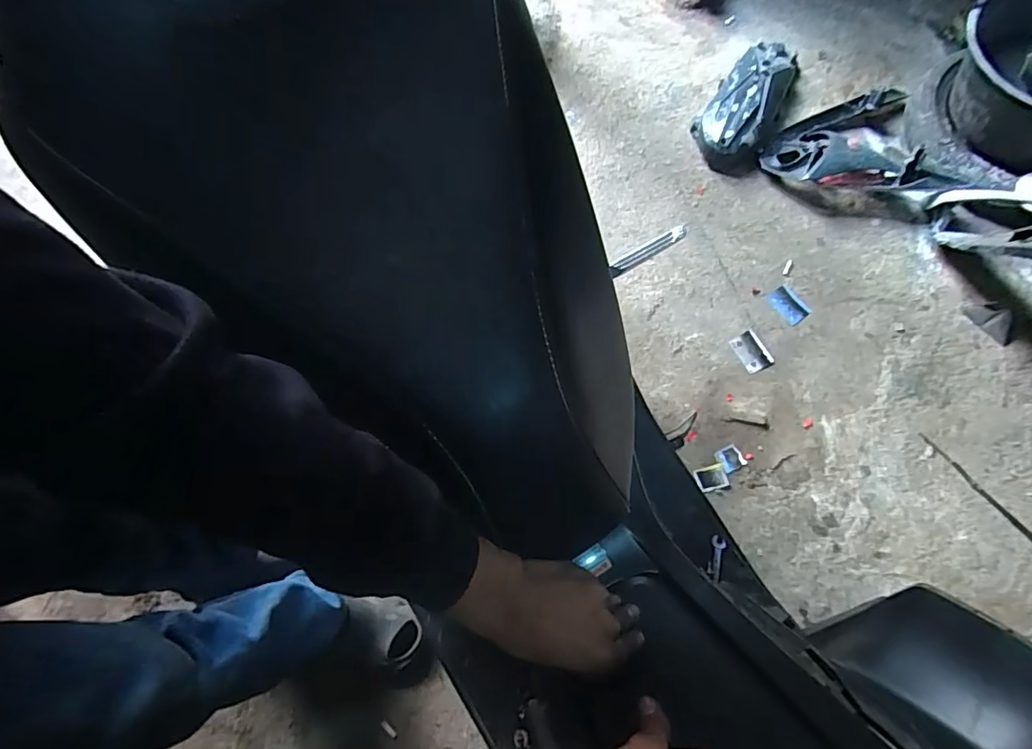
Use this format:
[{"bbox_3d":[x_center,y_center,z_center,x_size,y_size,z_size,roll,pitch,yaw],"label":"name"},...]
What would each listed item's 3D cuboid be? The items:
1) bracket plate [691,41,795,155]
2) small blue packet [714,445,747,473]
[{"bbox_3d":[0.580,-0.693,1.314,0.161,0.077,0.375,31,78,12],"label":"bracket plate"},{"bbox_3d":[0.440,0.173,1.081,0.051,0.004,0.047,-23,73,-3],"label":"small blue packet"}]

